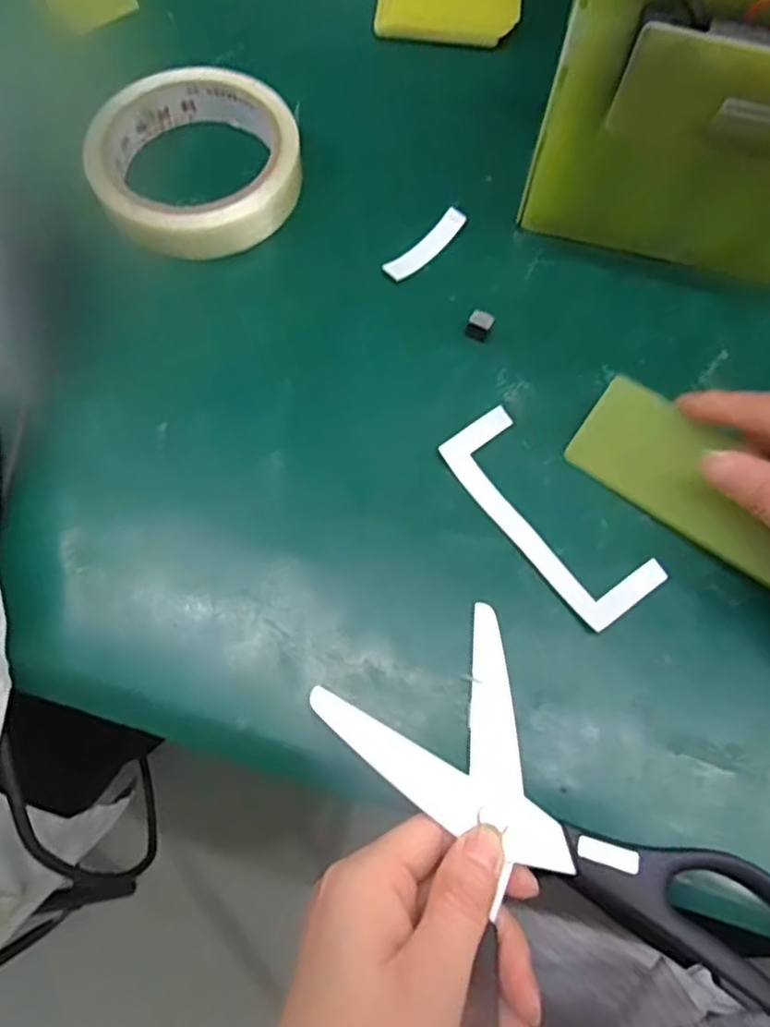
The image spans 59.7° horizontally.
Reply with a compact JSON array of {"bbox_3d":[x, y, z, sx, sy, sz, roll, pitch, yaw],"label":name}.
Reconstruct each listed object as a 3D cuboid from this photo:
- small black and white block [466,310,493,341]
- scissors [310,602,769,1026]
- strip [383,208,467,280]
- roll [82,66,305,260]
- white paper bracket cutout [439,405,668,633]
[{"bbox_3d":[0.042,-0.084,0.302,0.010,0.011,0.008,18,71,5],"label":"small black and white block"},{"bbox_3d":[0.045,0.117,0.223,0.151,0.017,0.159,-26,73,-10],"label":"scissors"},{"bbox_3d":[0.020,-0.127,0.319,0.012,0.005,0.049,42,75,13],"label":"strip"},{"bbox_3d":[-0.089,-0.165,0.320,0.096,0.025,0.095,0,71,-1],"label":"roll"},{"bbox_3d":[0.066,-0.001,0.273,0.037,0.006,0.098,-38,74,-7],"label":"white paper bracket cutout"}]

